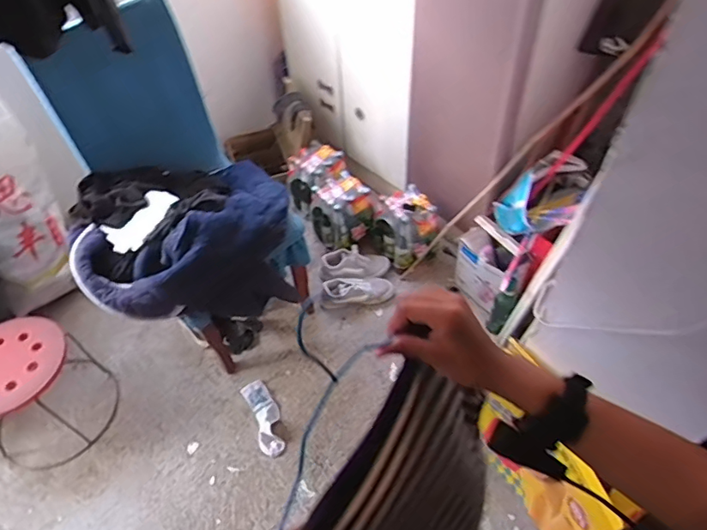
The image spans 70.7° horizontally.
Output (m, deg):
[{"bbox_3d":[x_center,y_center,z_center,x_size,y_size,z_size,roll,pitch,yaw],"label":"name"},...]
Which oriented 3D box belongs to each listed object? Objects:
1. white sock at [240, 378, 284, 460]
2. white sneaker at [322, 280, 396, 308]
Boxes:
[{"bbox_3d":[-0.279,0.466,1.563,0.088,0.040,0.257,-22,53,-14],"label":"white sock"},{"bbox_3d":[0.017,0.103,1.849,0.266,0.098,0.079,-3,49,-16],"label":"white sneaker"}]

